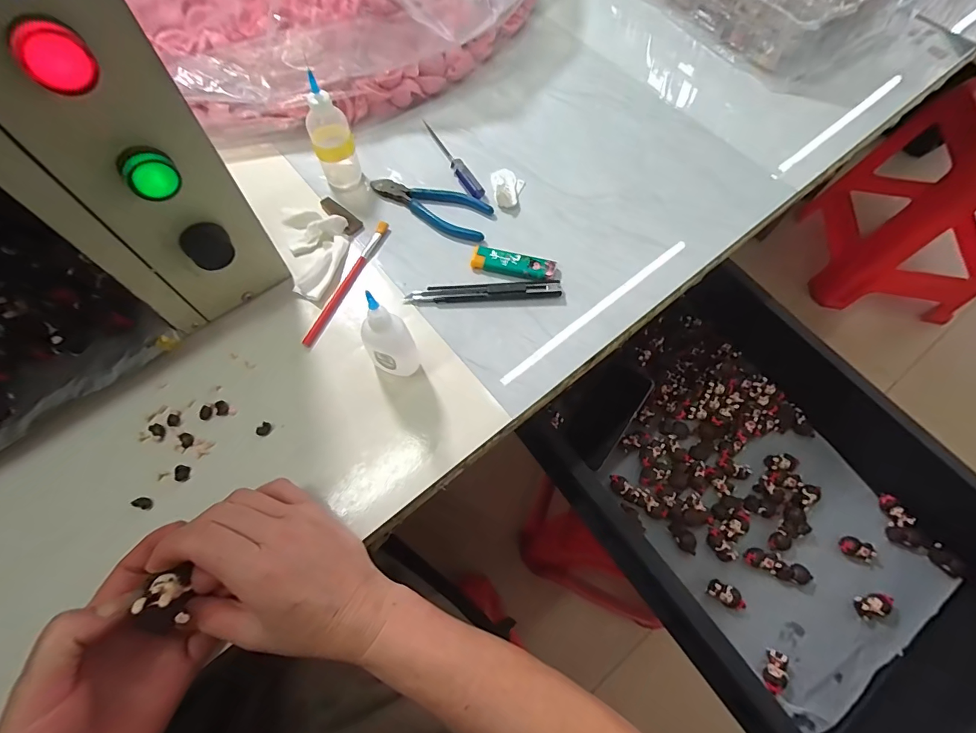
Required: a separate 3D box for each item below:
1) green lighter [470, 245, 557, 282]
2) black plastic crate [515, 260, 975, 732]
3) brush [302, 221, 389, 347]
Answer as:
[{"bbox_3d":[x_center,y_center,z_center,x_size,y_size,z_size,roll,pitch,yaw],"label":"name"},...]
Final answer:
[{"bbox_3d":[0.024,-0.095,0.416,0.078,0.010,0.027,15,66,5],"label":"green lighter"},{"bbox_3d":[0.383,0.171,0.589,0.447,0.149,0.517,-36,71,-16],"label":"black plastic crate"},{"bbox_3d":[-0.131,-0.081,0.412,0.010,0.006,0.147,21,66,8],"label":"brush"}]

